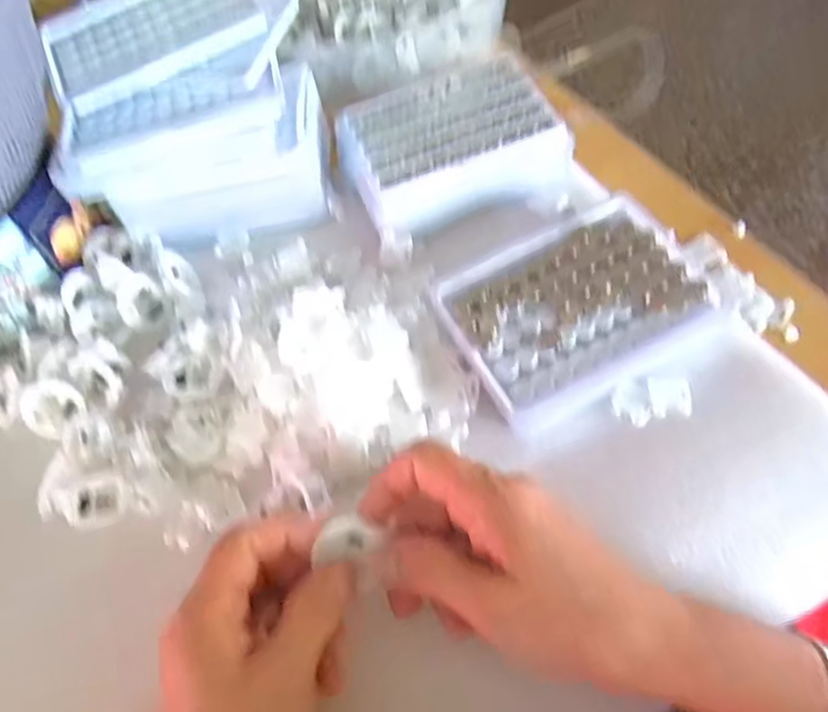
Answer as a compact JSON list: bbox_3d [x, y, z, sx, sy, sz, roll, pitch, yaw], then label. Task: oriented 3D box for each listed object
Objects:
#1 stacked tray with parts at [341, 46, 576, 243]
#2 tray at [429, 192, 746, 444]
[{"bbox_3d":[0.022,-0.138,0.439,0.130,0.029,0.101,-20,60,-4],"label":"stacked tray with parts"},{"bbox_3d":[0.090,-0.027,0.373,0.138,0.030,0.104,-30,61,-9],"label":"tray"}]

